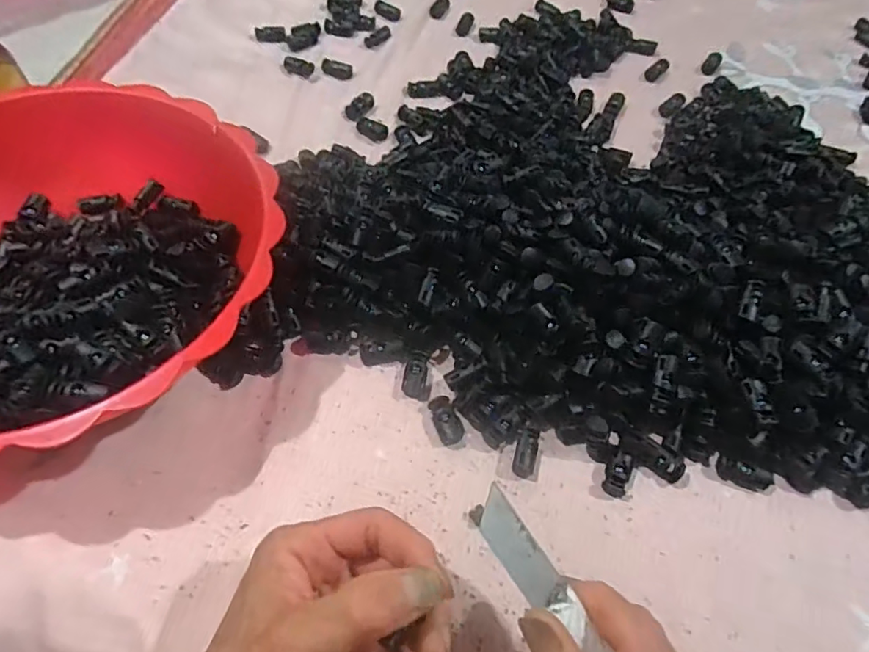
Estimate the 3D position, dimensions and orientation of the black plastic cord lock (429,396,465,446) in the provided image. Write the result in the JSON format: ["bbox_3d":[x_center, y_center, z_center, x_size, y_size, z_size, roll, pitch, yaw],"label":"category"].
[{"bbox_3d":[0.007,0.054,0.322,0.015,0.007,0.029,-17,61,-15],"label":"black plastic cord lock"}]

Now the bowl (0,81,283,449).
[{"bbox_3d":[-0.210,-0.034,0.324,0.236,0.073,0.229,2,58,-3],"label":"bowl"}]

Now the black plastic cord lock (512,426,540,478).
[{"bbox_3d":[0.052,0.071,0.311,0.013,0.009,0.027,17,58,6],"label":"black plastic cord lock"}]

